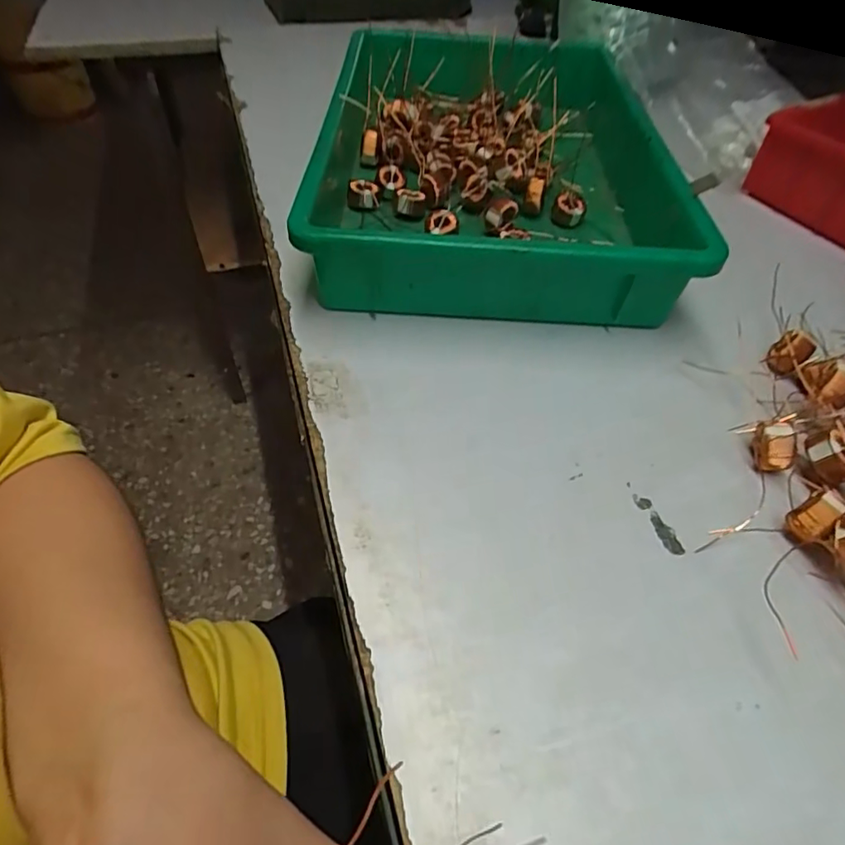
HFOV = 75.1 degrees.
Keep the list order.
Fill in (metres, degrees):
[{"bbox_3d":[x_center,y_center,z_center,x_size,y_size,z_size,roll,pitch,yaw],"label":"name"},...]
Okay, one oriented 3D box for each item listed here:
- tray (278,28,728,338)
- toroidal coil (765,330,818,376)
[{"bbox_3d":[0.046,-0.215,0.440,0.247,0.072,0.369,1,49,-1],"label":"tray"},{"bbox_3d":[0.213,-0.039,0.319,0.022,0.019,0.017,-30,57,-25],"label":"toroidal coil"}]

